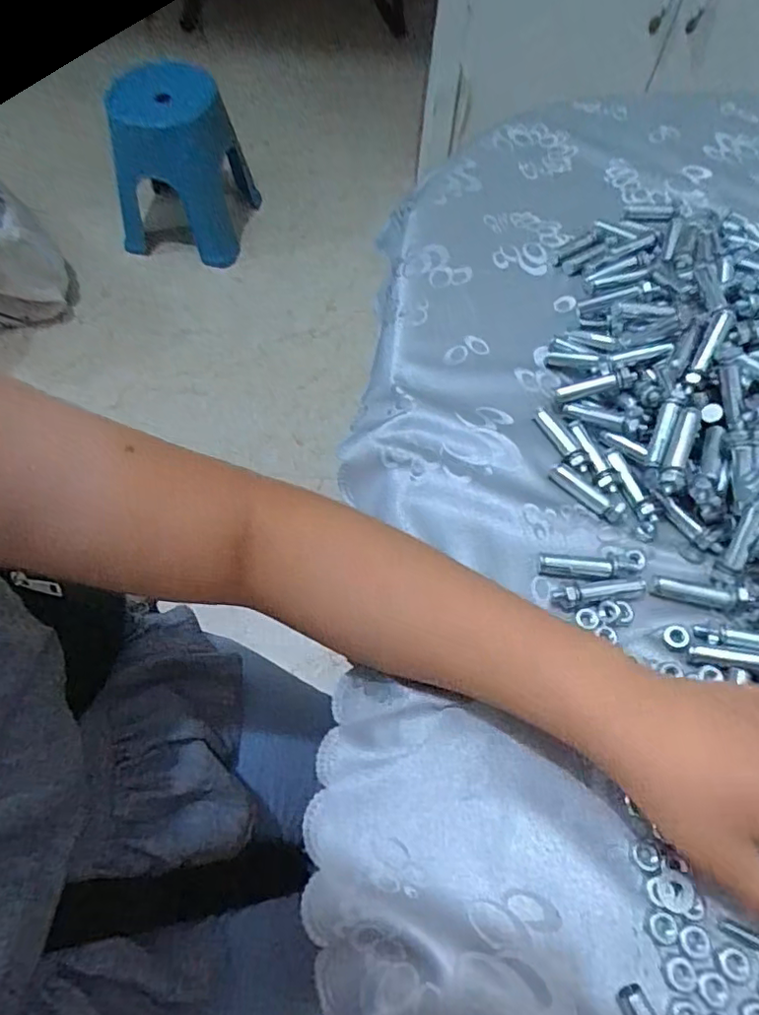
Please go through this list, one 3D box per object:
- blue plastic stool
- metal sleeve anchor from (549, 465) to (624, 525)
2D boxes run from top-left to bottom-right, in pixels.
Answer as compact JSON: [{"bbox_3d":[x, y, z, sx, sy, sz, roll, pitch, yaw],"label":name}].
[{"bbox_3d":[-0.504,-0.856,1.446,0.356,0.328,0.274,12,61,4],"label":"blue plastic stool"},{"bbox_3d":[0.130,-0.011,0.368,0.012,0.009,0.050,-40,70,-21],"label":"metal sleeve anchor"}]

